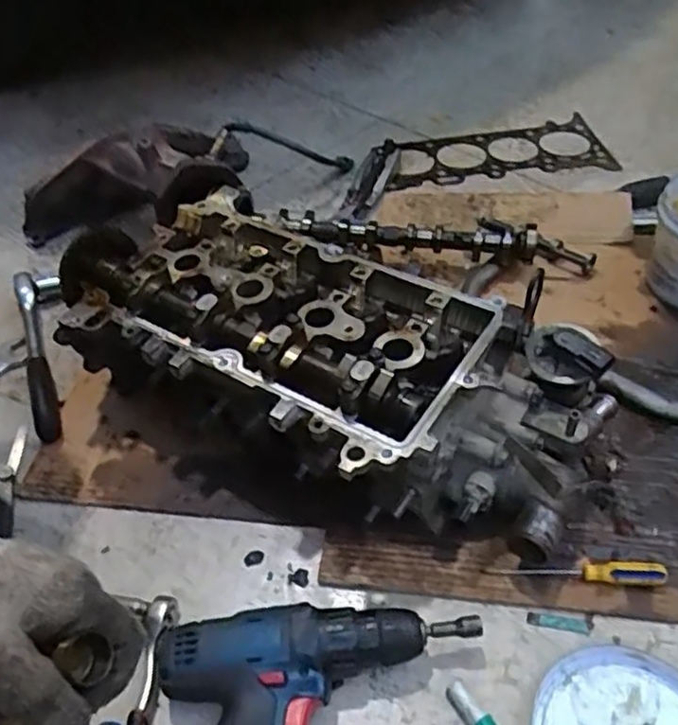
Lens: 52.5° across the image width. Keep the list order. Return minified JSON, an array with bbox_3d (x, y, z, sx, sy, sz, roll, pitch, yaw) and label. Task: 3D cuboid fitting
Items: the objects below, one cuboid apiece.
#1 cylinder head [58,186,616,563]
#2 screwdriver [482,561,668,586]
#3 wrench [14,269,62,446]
[{"bbox_3d":[-0.019,0.002,0.606,0.462,0.145,0.198,22,51,25],"label":"cylinder head"},{"bbox_3d":[0.179,0.162,0.525,0.132,0.012,0.015,-1,45,4],"label":"screwdriver"},{"bbox_3d":[-0.318,-0.012,0.726,0.045,0.045,0.246,-15,46,-10],"label":"wrench"}]

